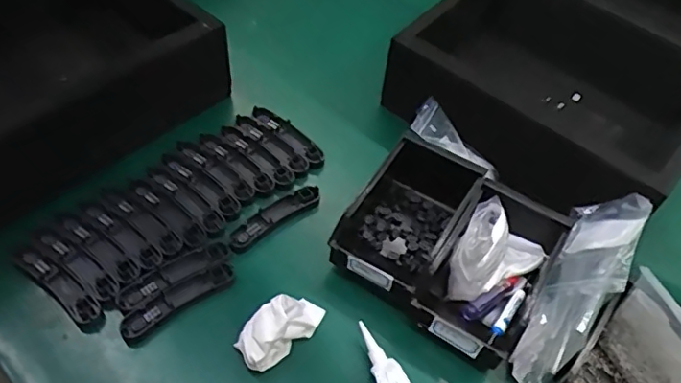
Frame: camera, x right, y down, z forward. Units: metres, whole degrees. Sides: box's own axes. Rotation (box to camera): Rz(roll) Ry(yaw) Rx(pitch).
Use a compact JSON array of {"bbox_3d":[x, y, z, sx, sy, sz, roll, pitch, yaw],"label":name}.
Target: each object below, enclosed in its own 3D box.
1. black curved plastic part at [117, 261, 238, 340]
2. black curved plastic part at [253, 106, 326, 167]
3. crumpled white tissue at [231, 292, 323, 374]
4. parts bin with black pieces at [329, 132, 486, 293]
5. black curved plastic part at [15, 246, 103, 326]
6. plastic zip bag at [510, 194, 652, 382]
[{"bbox_3d":[-0.164,0.109,0.558,0.121,0.014,0.028,-30,59,-25],"label":"black curved plastic part"},{"bbox_3d":[-0.068,-0.073,0.717,0.026,0.021,0.119,-35,61,-28],"label":"black curved plastic part"},{"bbox_3d":[-0.057,0.126,0.531,0.097,0.051,0.043,-32,60,-26],"label":"crumpled white tissue"},{"bbox_3d":[0.079,0.028,0.617,0.111,0.080,0.188,26,54,16],"label":"parts bin with black pieces"},{"bbox_3d":[-0.285,0.096,0.560,0.120,0.024,0.026,34,57,22],"label":"black curved plastic part"},{"bbox_3d":[0.238,0.089,0.545,0.055,0.098,0.229,29,70,18],"label":"plastic zip bag"}]

